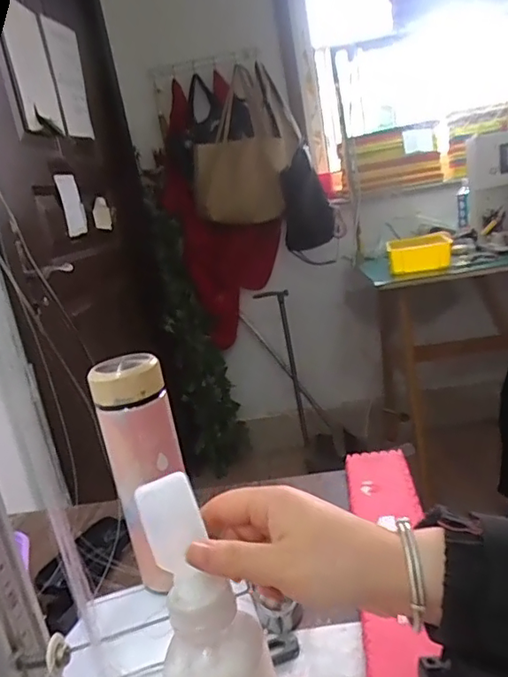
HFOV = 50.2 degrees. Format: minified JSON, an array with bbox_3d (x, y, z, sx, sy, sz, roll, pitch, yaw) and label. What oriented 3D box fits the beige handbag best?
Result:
[{"bbox_3d":[-0.030,-0.631,1.801,0.340,0.455,0.076,-10,14,1],"label":"beige handbag"}]

